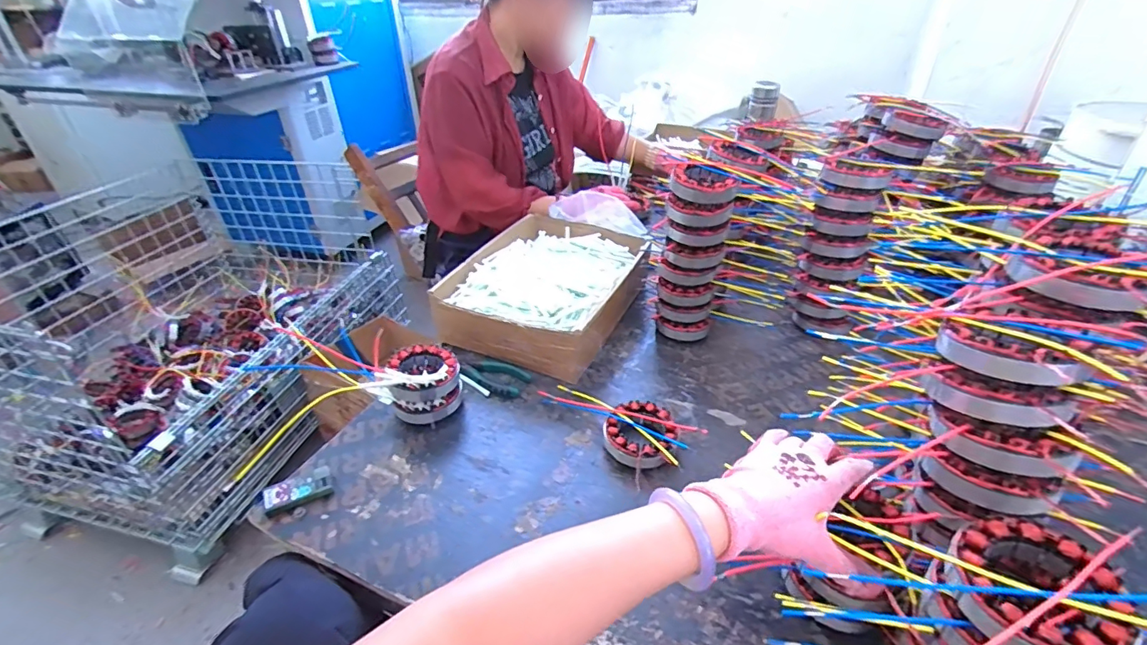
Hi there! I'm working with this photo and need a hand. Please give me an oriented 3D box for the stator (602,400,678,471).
[{"bbox_3d":[0.078,0.133,0.594,0.081,0.024,0.093,13,38,20],"label":"stator"}]

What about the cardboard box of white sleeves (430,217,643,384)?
[{"bbox_3d":[-0.030,-0.061,0.812,0.254,0.092,0.318,12,38,19],"label":"cardboard box of white sleeves"}]

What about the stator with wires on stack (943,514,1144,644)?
[{"bbox_3d":[0.282,0.165,0.312,0.085,0.046,0.090,-1,36,1],"label":"stator with wires on stack"}]

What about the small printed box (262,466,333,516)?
[{"bbox_3d":[-0.300,0.186,0.547,0.067,0.016,0.033,-20,39,-24],"label":"small printed box"}]

